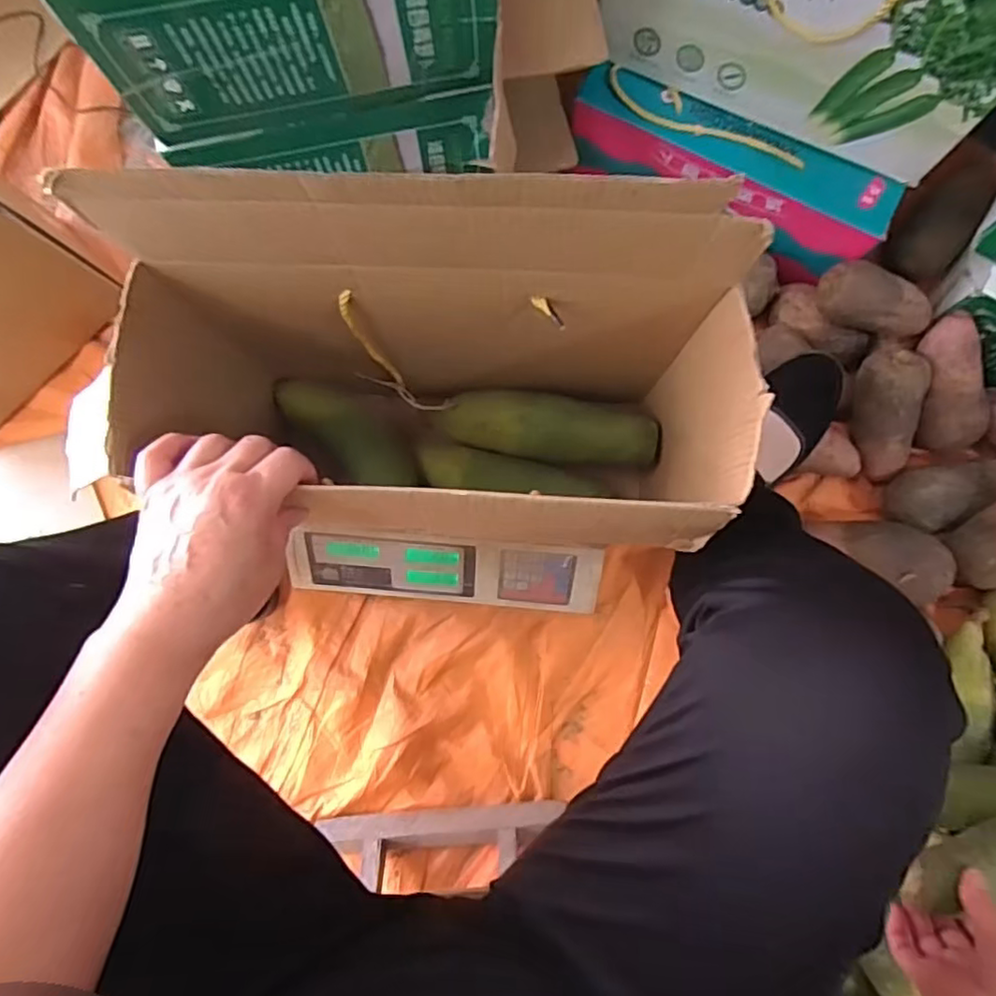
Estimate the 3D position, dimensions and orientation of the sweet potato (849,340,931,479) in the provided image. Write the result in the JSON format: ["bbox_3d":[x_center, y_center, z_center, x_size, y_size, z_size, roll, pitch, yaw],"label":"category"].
[{"bbox_3d":[0.413,-0.090,0.669,0.066,0.065,0.138,-9,116,1],"label":"sweet potato"}]

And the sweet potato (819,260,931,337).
[{"bbox_3d":[0.391,-0.201,0.645,0.119,0.043,0.052,23,84,5],"label":"sweet potato"}]

